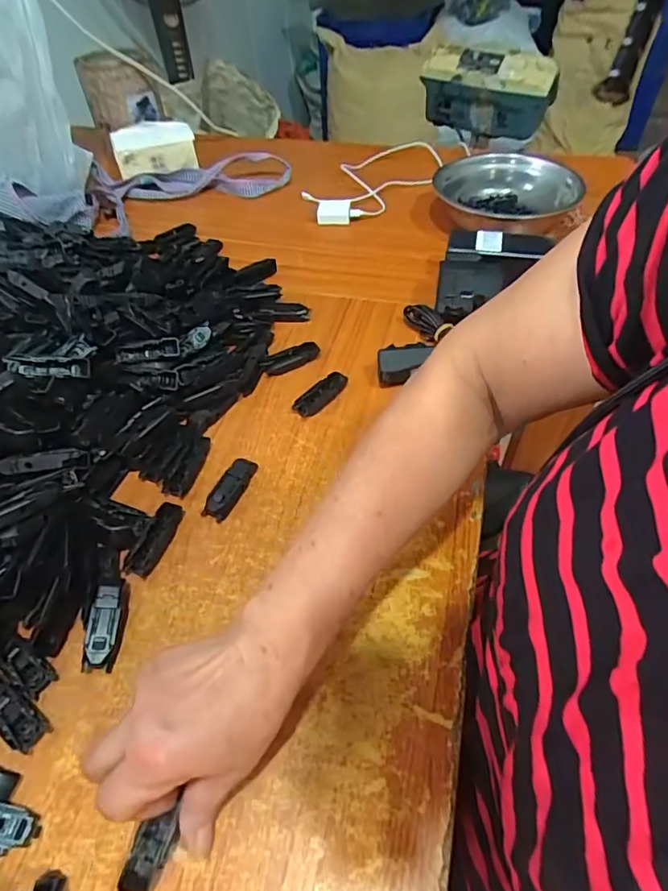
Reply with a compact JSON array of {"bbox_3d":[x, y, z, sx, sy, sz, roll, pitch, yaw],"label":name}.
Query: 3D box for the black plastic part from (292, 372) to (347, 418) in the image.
[{"bbox_3d":[-0.014,-0.054,0.532,0.023,0.013,0.064,37,59,25],"label":"black plastic part"}]

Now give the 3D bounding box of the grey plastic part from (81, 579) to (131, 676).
[{"bbox_3d":[-0.171,0.131,0.383,0.025,0.019,0.069,0,51,-2],"label":"grey plastic part"}]

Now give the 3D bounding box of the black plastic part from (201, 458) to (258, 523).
[{"bbox_3d":[-0.093,0.038,0.463,0.023,0.013,0.065,20,53,14],"label":"black plastic part"}]

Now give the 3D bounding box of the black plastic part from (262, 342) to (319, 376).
[{"bbox_3d":[-0.048,-0.097,0.568,0.065,0.012,0.023,-24,55,-20],"label":"black plastic part"}]

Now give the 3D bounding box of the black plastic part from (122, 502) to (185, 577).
[{"bbox_3d":[-0.149,0.079,0.428,0.024,0.012,0.065,17,52,11],"label":"black plastic part"}]

